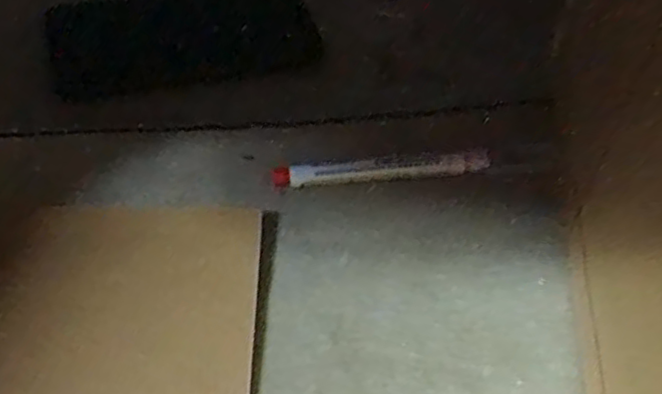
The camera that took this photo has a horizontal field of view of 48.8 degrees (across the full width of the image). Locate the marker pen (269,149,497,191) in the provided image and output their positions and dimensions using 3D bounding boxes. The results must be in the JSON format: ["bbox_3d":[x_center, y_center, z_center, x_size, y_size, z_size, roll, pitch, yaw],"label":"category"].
[{"bbox_3d":[0.025,-0.014,0.358,0.106,0.009,0.013,-4,49,-7],"label":"marker pen"}]

